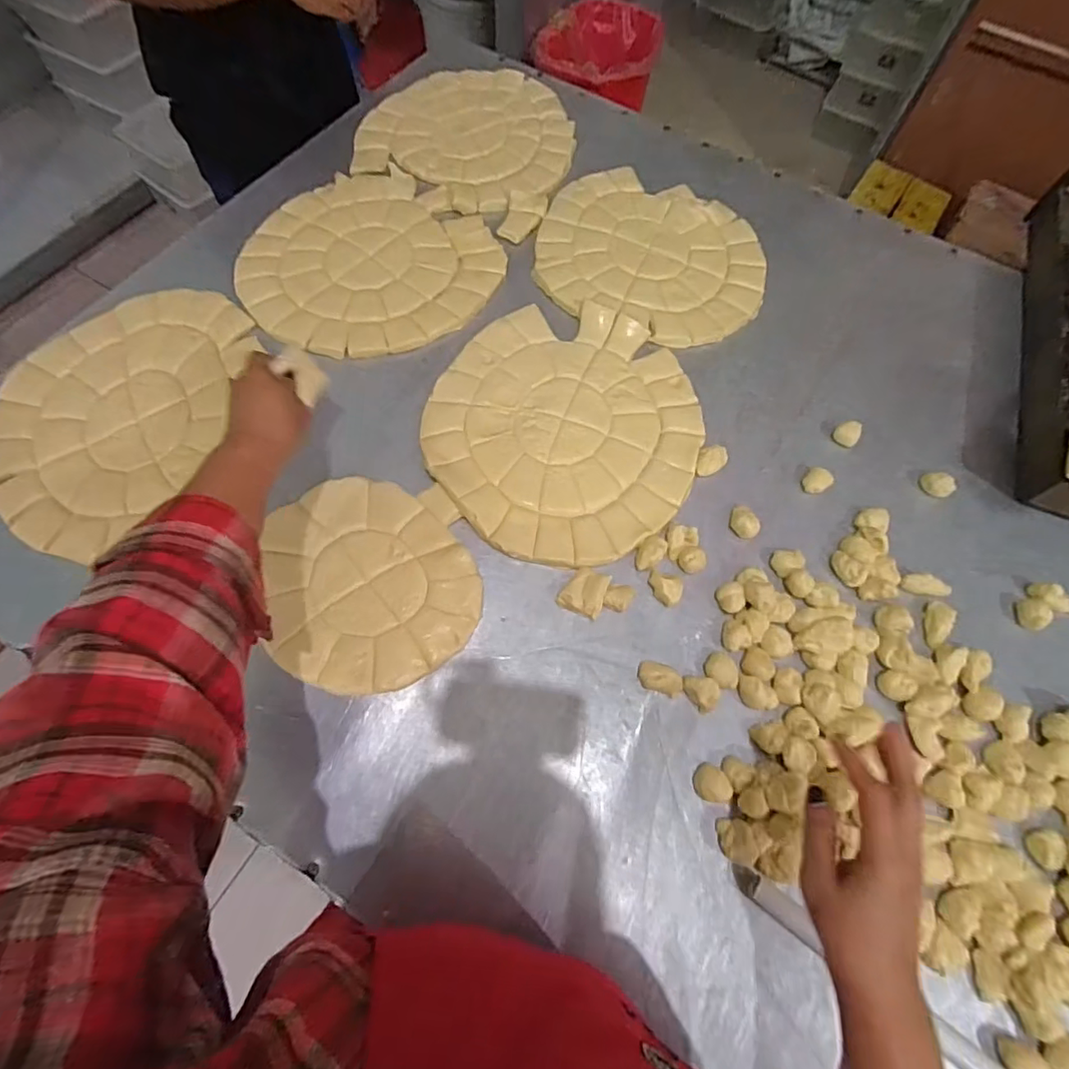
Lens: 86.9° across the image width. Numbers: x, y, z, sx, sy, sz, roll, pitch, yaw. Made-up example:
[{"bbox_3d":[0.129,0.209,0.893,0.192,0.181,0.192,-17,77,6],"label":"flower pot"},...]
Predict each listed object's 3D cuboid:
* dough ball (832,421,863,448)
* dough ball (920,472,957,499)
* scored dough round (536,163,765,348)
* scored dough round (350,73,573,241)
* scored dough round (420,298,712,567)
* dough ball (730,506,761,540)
[{"bbox_3d":[0.363,-0.117,0.652,0.029,0.017,0.027,-37,72,-18],"label":"dough ball"},{"bbox_3d":[0.453,-0.057,0.631,0.025,0.016,0.033,-30,70,-15],"label":"dough ball"},{"bbox_3d":[0.157,-0.378,0.756,0.298,0.012,0.278,1,65,-3],"label":"scored dough round"},{"bbox_3d":[-0.095,-0.599,0.845,0.309,0.011,0.343,19,66,6],"label":"scored dough round"},{"bbox_3d":[0.030,-0.114,0.635,0.297,0.013,0.298,1,65,-3],"label":"scored dough round"},{"bbox_3d":[0.223,-0.012,0.598,0.028,0.016,0.034,-40,73,-19],"label":"dough ball"}]

